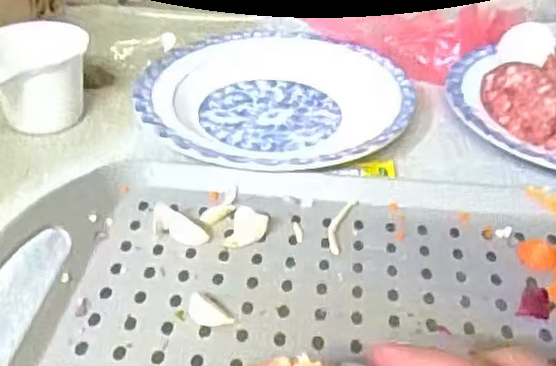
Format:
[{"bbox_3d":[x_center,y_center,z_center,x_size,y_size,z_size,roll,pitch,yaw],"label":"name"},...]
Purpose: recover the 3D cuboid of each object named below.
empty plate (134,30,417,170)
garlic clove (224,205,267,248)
[{"bbox_3d":[-0.003,-0.069,0.555,0.209,0.024,0.204,0,38,0],"label":"empty plate"},{"bbox_3d":[-0.020,0.029,0.442,0.022,0.008,0.031,8,39,10],"label":"garlic clove"}]

